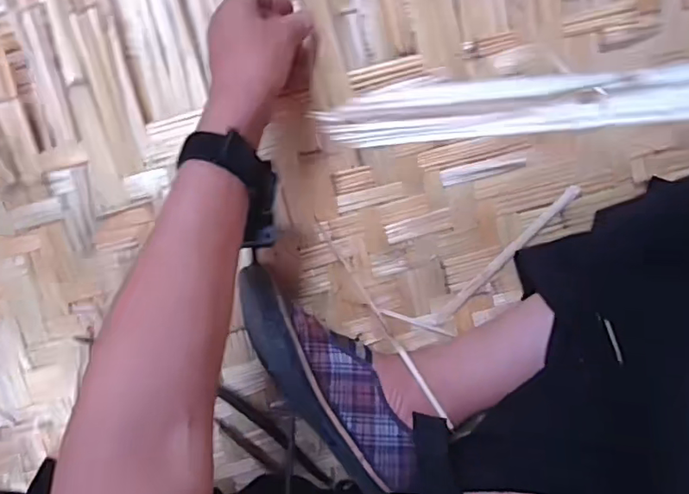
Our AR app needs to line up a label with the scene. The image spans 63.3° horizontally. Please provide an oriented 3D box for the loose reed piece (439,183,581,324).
[{"bbox_3d":[0.156,0.009,0.536,0.013,0.006,0.180,45,94,-5],"label":"loose reed piece"}]

